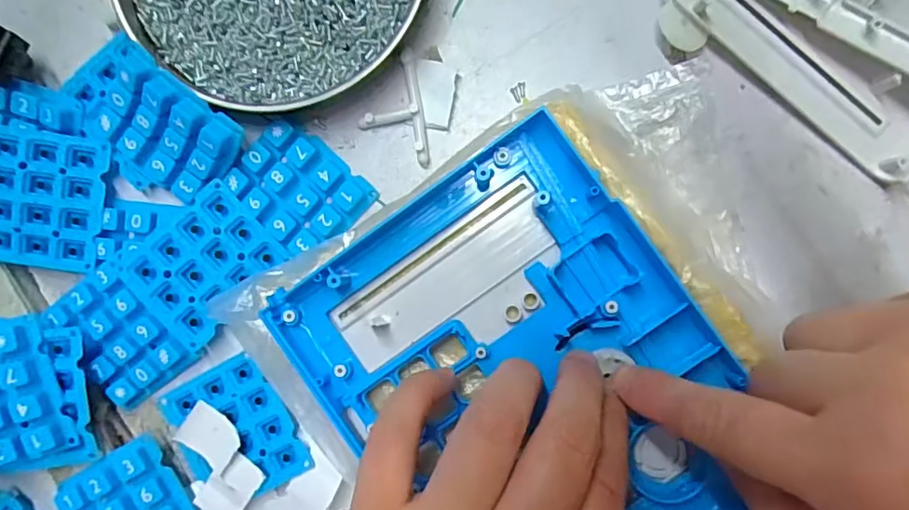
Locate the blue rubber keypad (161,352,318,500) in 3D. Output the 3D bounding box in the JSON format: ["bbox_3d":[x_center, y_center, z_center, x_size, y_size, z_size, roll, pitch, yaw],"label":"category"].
[{"bbox_3d":[-0.098,0.080,0.254,0.049,0.007,0.059,-30,89,3],"label":"blue rubber keypad"}]

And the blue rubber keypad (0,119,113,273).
[{"bbox_3d":[-0.184,-0.025,0.251,0.048,0.009,0.061,12,91,2],"label":"blue rubber keypad"}]

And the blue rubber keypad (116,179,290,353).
[{"bbox_3d":[-0.111,0.003,0.250,0.058,0.008,0.048,-43,89,2],"label":"blue rubber keypad"}]

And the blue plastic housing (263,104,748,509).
[{"bbox_3d":[0.028,0.049,0.216,0.134,0.019,0.166,-33,89,3],"label":"blue plastic housing"}]

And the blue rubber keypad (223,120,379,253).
[{"bbox_3d":[-0.070,-0.030,0.255,0.057,0.009,0.045,42,92,2],"label":"blue rubber keypad"}]

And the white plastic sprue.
[{"bbox_3d":[-0.028,-0.064,0.254,0.027,0.005,0.052,-8,90,3],"label":"white plastic sprue"}]

